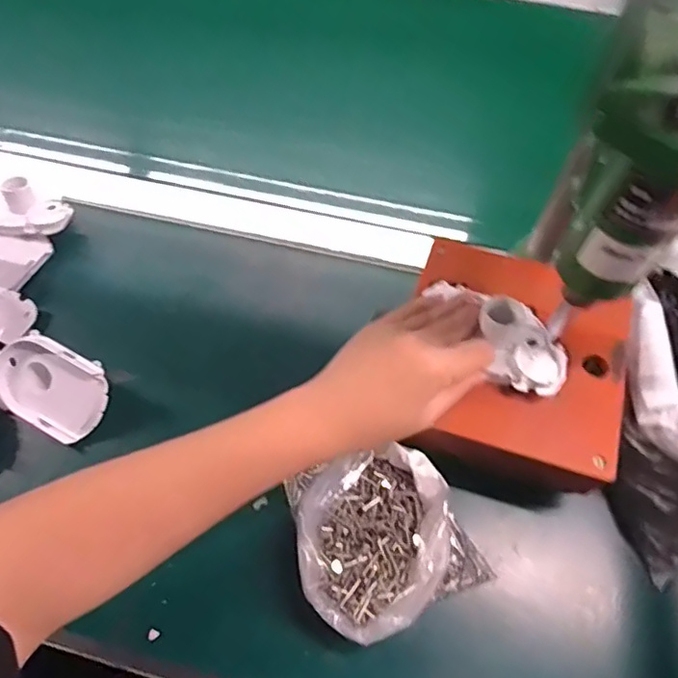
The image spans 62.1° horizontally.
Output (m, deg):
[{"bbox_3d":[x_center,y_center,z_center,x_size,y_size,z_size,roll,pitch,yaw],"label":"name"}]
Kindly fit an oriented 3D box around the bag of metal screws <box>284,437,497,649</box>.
[{"bbox_3d":[0.025,0.131,0.376,0.113,0.048,0.110,-23,64,-12],"label":"bag of metal screws"}]

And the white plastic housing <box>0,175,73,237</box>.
[{"bbox_3d":[-0.297,-0.118,0.510,0.098,0.033,0.049,2,61,2],"label":"white plastic housing"}]

